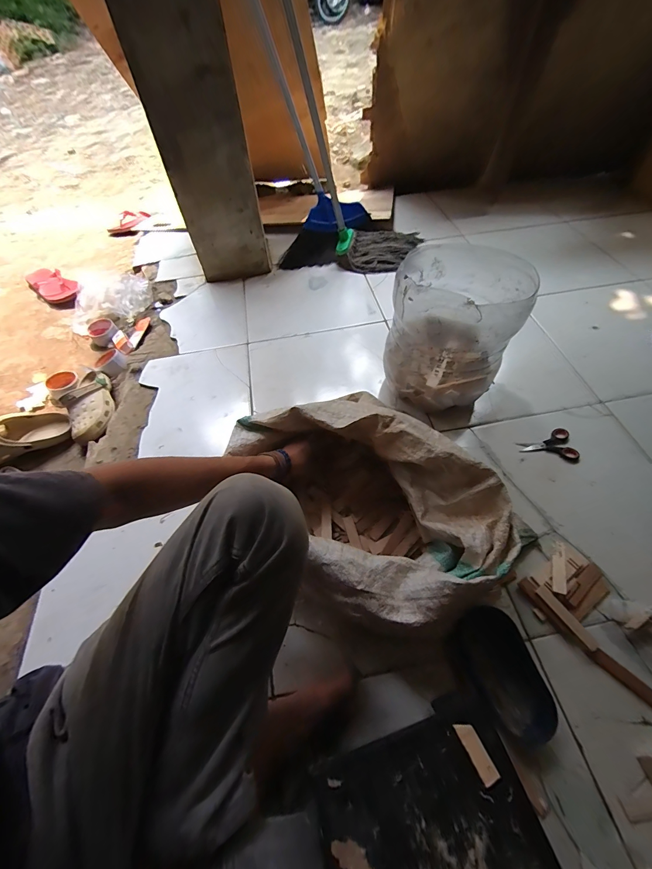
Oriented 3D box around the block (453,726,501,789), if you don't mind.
[{"bbox_3d":[0.158,0.333,0.350,0.019,0.007,0.050,-23,58,-12],"label":"block"}]

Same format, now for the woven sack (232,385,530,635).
[{"bbox_3d":[0.074,0.103,0.560,0.321,0.166,0.375,-24,60,-10],"label":"woven sack"}]

